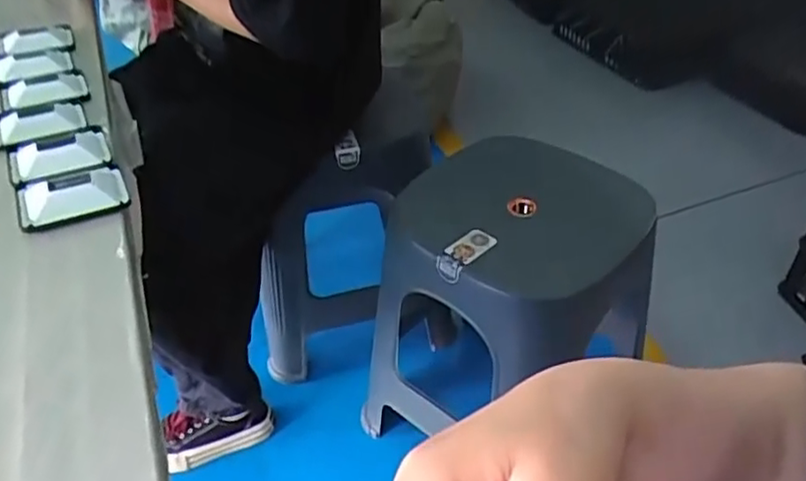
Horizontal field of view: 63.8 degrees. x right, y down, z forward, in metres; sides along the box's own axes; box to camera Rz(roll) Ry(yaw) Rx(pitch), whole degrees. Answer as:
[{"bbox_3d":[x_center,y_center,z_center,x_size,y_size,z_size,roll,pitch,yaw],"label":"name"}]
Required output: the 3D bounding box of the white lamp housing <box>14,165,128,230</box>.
[{"bbox_3d":[-0.258,-0.039,0.503,0.078,0.016,0.061,-18,43,-21],"label":"white lamp housing"}]

